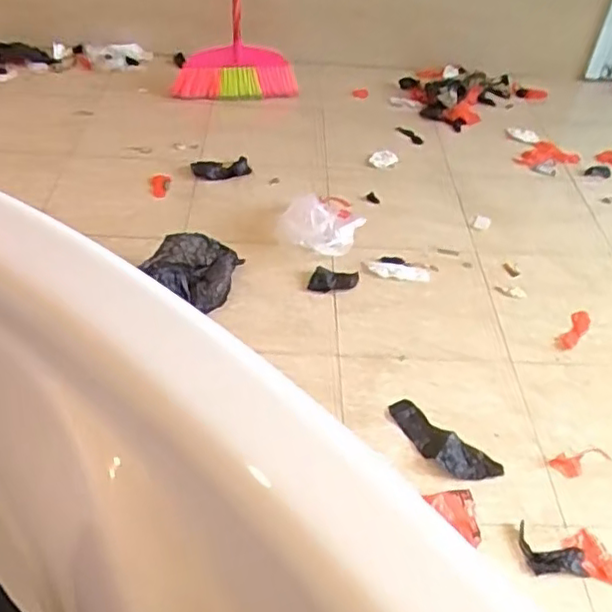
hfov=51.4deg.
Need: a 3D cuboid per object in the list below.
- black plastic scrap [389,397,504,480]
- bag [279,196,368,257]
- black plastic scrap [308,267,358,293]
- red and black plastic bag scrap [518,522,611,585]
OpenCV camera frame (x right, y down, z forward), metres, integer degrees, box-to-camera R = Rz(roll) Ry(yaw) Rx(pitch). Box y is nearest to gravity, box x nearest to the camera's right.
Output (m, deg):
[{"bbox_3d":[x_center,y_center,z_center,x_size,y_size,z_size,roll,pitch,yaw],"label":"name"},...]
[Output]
[{"bbox_3d":[0.198,0.202,0.942,0.182,0.013,0.064,34,50,26],"label":"black plastic scrap"},{"bbox_3d":[0.042,-0.175,1.285,0.189,0.058,0.172,-30,54,-31],"label":"bag"},{"bbox_3d":[0.052,-0.046,1.188,0.086,0.013,0.064,8,44,2],"label":"black plastic scrap"},{"bbox_3d":[0.347,0.324,0.832,0.129,0.006,0.069,6,44,1],"label":"red and black plastic bag scrap"}]

